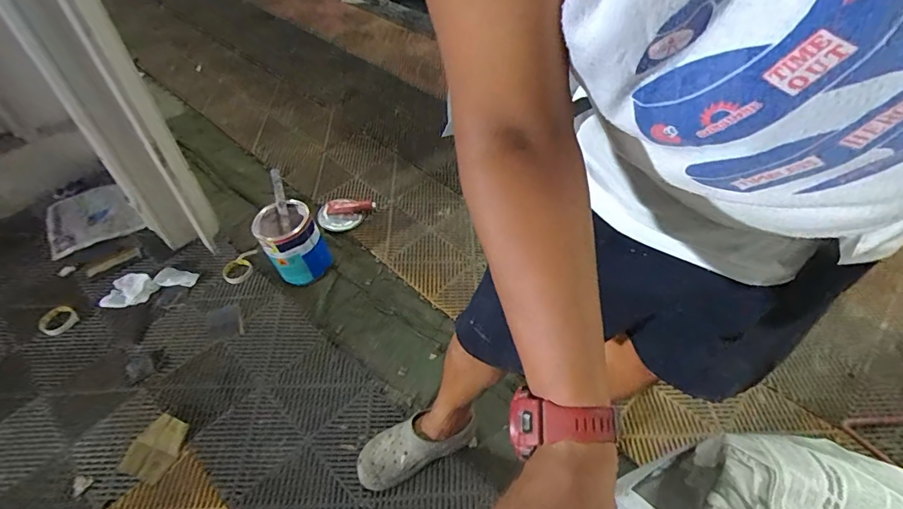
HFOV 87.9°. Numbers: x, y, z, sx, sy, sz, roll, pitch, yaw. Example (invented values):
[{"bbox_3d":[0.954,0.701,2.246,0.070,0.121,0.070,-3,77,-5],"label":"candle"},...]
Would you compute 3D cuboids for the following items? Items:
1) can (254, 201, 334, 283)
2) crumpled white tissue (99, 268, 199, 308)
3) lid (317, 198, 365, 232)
[{"bbox_3d":[-0.478,-0.035,1.409,0.166,0.205,0.178,-1,49,1],"label":"can"},{"bbox_3d":[-0.903,0.091,1.408,0.256,0.020,0.116,-8,47,-6],"label":"crumpled white tissue"},{"bbox_3d":[-0.387,-0.139,1.625,0.146,0.012,0.138,6,53,-8],"label":"lid"}]

